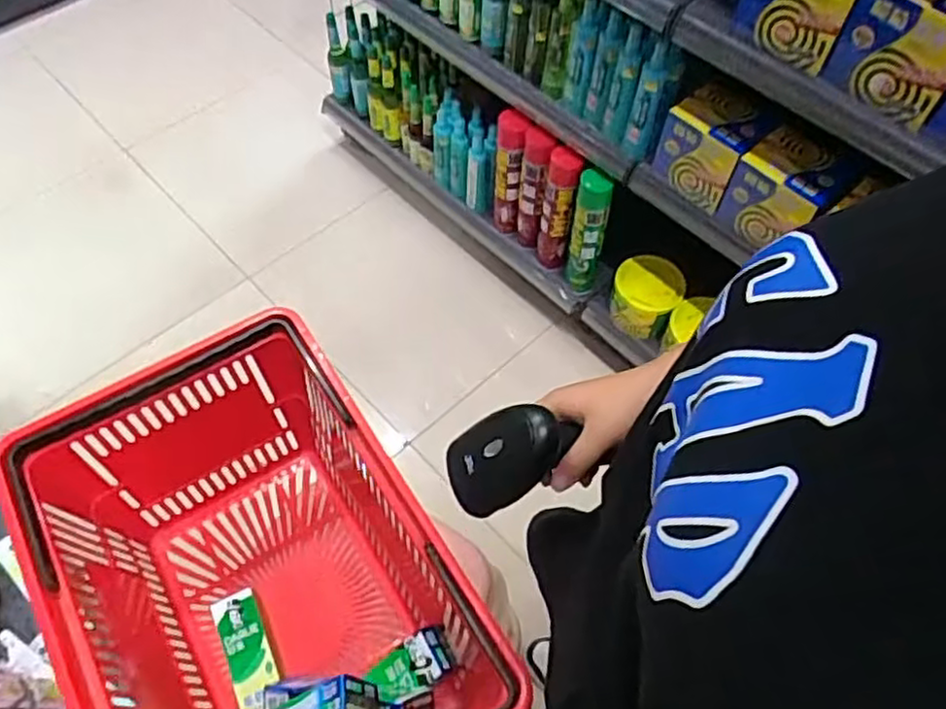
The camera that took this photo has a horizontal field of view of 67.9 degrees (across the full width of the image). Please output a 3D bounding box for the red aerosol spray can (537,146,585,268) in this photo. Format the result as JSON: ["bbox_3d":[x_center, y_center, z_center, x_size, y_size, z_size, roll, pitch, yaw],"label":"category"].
[{"bbox_3d":[0.165,-0.274,1.387,0.055,0.308,0.052,1,58,-1],"label":"red aerosol spray can"}]

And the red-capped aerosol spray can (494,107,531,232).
[{"bbox_3d":[0.073,-0.361,1.434,0.053,0.296,0.061,-3,58,-4],"label":"red-capped aerosol spray can"}]

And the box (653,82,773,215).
[{"bbox_3d":[0.377,-0.329,1.102,0.105,0.127,0.129,-37,66,-22],"label":"box"}]

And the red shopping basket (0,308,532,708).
[{"bbox_3d":[-0.211,0.252,0.720,0.325,0.259,0.461,-29,63,-18],"label":"red shopping basket"}]

